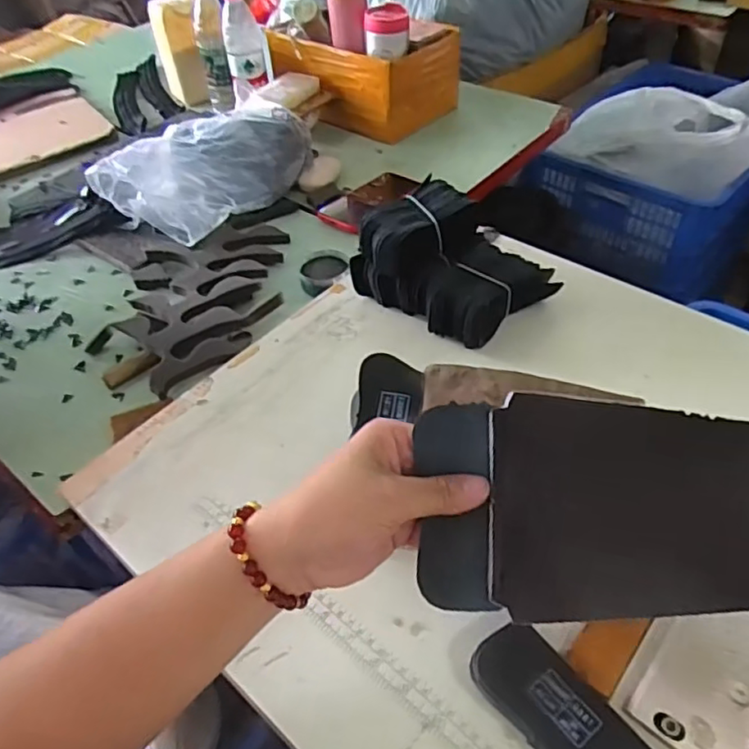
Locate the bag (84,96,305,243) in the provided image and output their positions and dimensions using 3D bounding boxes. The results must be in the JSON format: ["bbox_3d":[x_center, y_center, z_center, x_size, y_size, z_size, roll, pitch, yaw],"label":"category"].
[{"bbox_3d":[-0.232,-0.320,0.920,0.204,0.106,0.333,12,49,16],"label":"bag"}]

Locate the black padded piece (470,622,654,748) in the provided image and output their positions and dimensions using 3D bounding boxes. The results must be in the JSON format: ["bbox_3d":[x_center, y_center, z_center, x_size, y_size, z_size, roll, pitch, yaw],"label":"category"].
[{"bbox_3d":[0.116,0.211,0.378,0.055,0.027,0.116,-28,50,-21],"label":"black padded piece"}]

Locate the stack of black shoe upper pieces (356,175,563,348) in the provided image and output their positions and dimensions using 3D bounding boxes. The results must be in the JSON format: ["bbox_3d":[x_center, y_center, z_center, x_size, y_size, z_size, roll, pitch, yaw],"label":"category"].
[{"bbox_3d":[0.081,-0.118,0.628,0.187,0.094,0.125,30,55,29],"label":"stack of black shoe upper pieces"}]

